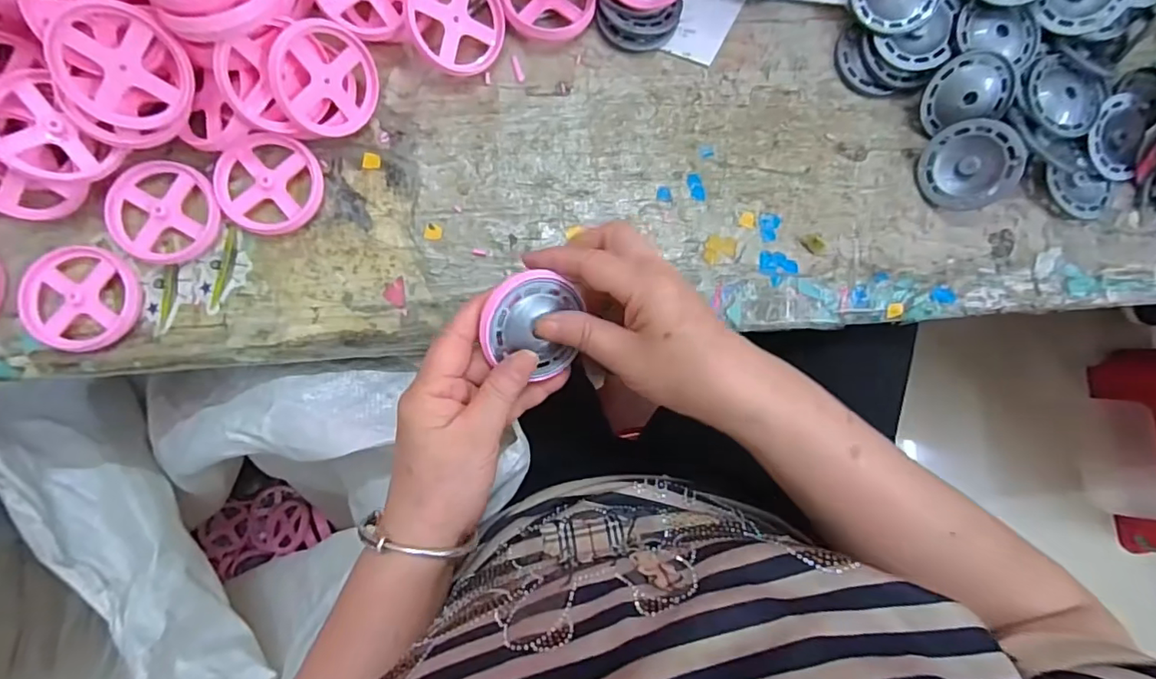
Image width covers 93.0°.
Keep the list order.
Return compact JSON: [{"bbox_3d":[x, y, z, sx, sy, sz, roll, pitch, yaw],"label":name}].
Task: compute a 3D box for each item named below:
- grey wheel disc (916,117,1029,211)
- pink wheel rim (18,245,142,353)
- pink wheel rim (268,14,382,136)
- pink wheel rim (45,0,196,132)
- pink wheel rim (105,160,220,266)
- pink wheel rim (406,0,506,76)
[{"bbox_3d":[0.262,-0.117,0.368,0.057,0.008,0.057,7,104,30],"label":"grey wheel disc"},{"bbox_3d":[-0.307,-0.025,0.338,0.063,0.010,0.063,0,86,-4],"label":"pink wheel rim"},{"bbox_3d":[-0.155,-0.160,0.338,0.006,0.064,0.064,32,96,36],"label":"pink wheel rim"},{"bbox_3d":[-0.253,-0.151,0.306,0.063,0.010,0.065,-2,120,-22],"label":"pink wheel rim"},{"bbox_3d":[-0.260,-0.079,0.344,0.064,0.007,0.062,0,86,-4],"label":"pink wheel rim"},{"bbox_3d":[-0.078,-0.207,0.355,0.061,0.005,0.063,-9,111,-23],"label":"pink wheel rim"}]

